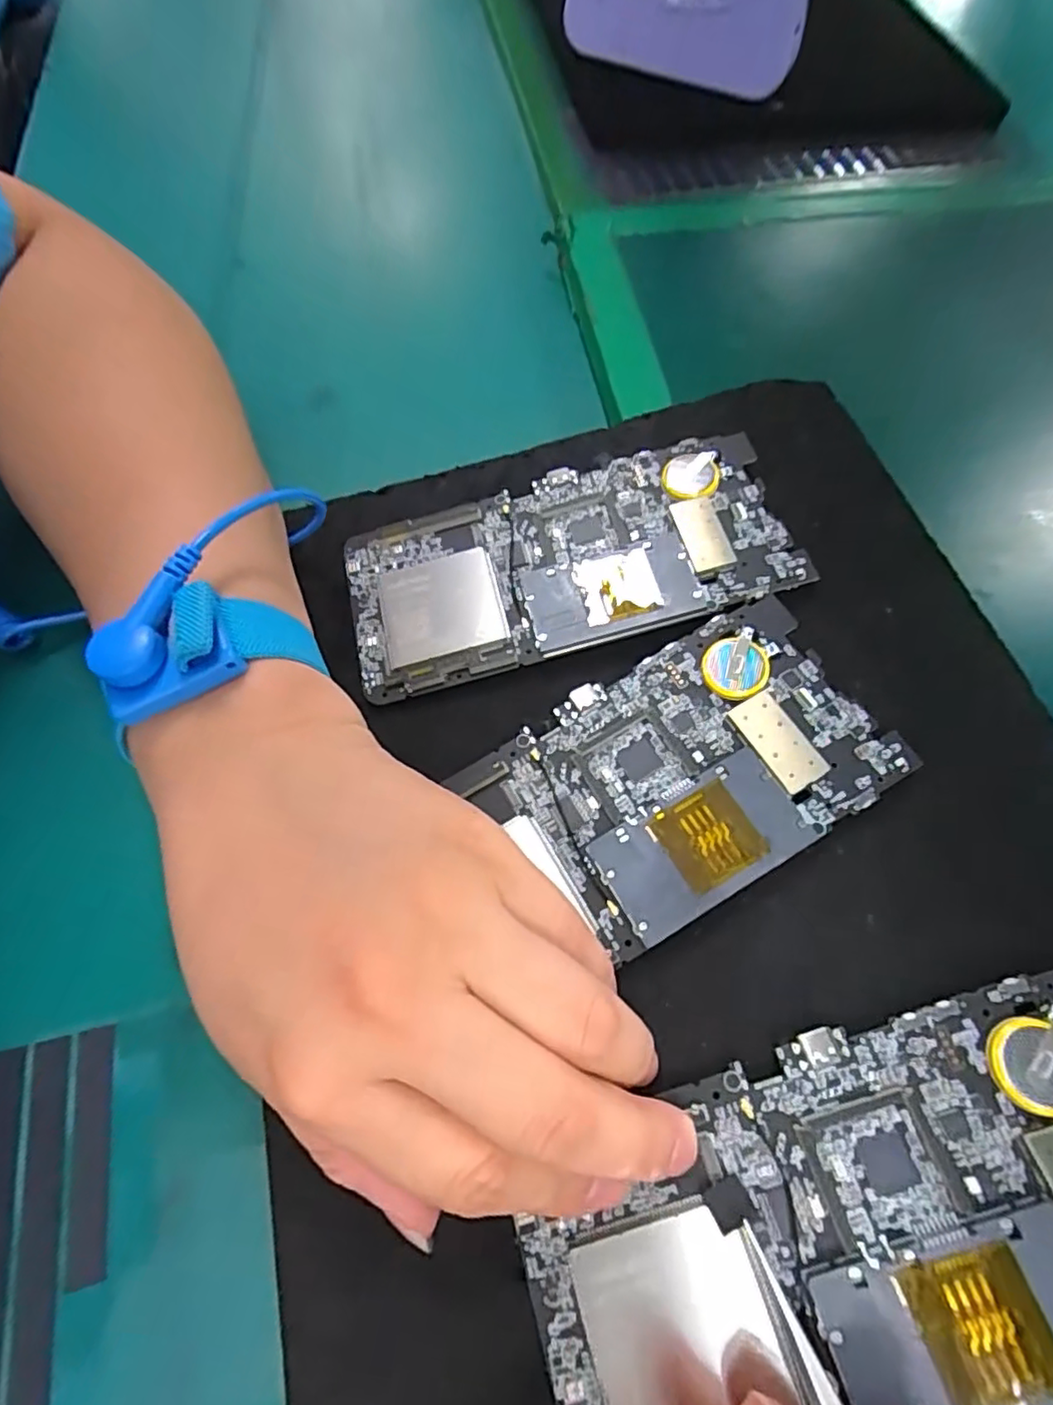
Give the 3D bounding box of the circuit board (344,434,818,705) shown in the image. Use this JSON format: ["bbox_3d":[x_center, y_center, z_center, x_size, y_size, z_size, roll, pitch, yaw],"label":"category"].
[{"bbox_3d":[0.012,-0.050,0.228,0.151,0.005,0.071,-15,65,2],"label":"circuit board"}]

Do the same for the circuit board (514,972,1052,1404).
[{"bbox_3d":[0.076,0.121,0.145,0.153,0.010,0.074,-22,68,1],"label":"circuit board"}]

